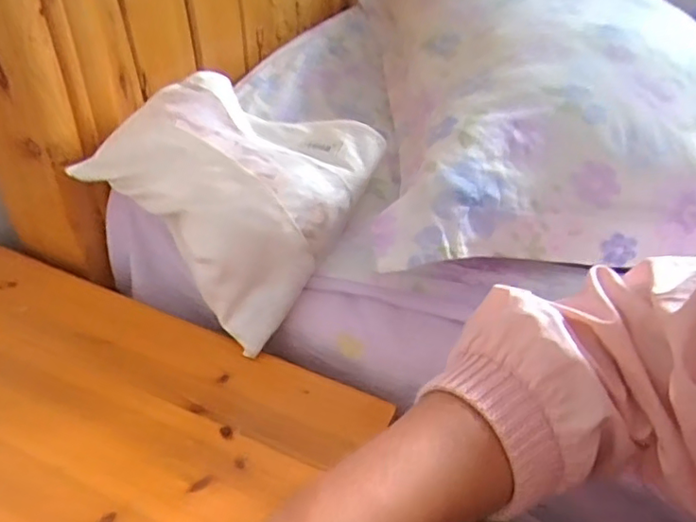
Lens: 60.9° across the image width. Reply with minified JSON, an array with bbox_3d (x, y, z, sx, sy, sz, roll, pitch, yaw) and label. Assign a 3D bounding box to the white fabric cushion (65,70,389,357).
[{"bbox_3d":[-0.088,-0.051,0.486,0.183,0.134,0.170,25,43,25],"label":"white fabric cushion"}]

